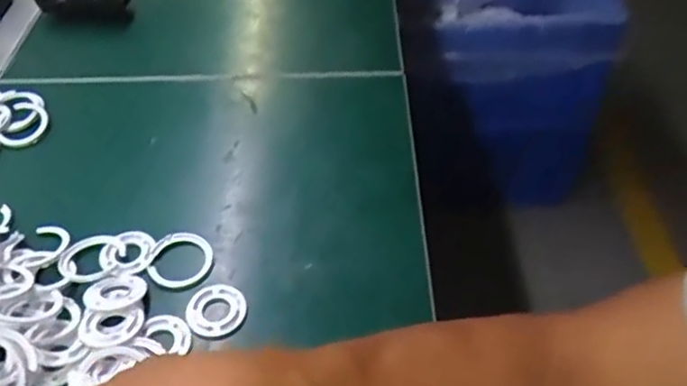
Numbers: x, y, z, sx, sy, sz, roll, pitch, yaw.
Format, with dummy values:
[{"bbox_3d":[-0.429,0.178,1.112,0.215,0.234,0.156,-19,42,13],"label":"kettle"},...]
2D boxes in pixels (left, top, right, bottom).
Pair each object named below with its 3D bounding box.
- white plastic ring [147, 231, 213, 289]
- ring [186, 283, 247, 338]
[{"bbox_3d":[-0.130,0.053,0.488,0.047,0.012,0.051,-1,47,1],"label":"white plastic ring"},{"bbox_3d":[-0.097,0.087,0.459,0.043,0.007,0.047,-1,47,1],"label":"ring"}]

